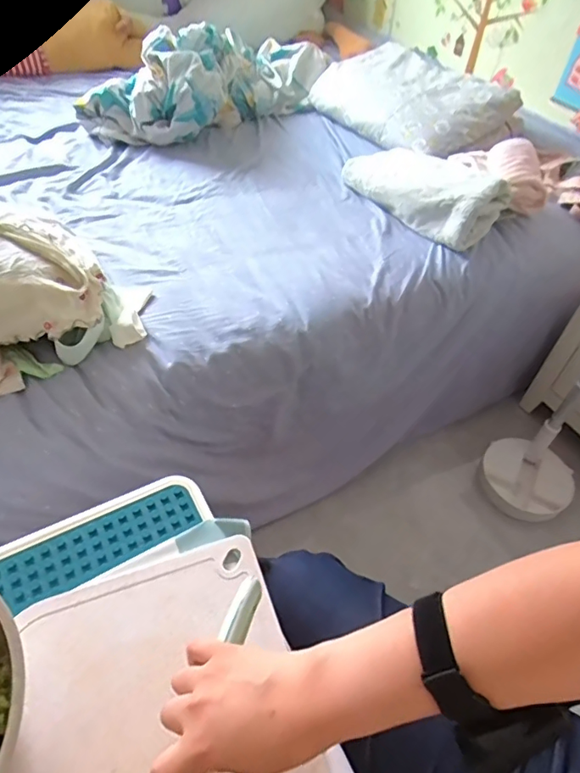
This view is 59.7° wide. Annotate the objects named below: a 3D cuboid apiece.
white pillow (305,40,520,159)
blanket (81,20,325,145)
[{"bbox_3d":[0.308,-0.755,1.352,0.353,0.144,0.483,-22,53,-21],"label":"white pillow"},{"bbox_3d":[-0.180,-0.864,1.384,0.293,0.208,0.738,34,55,24],"label":"blanket"}]

